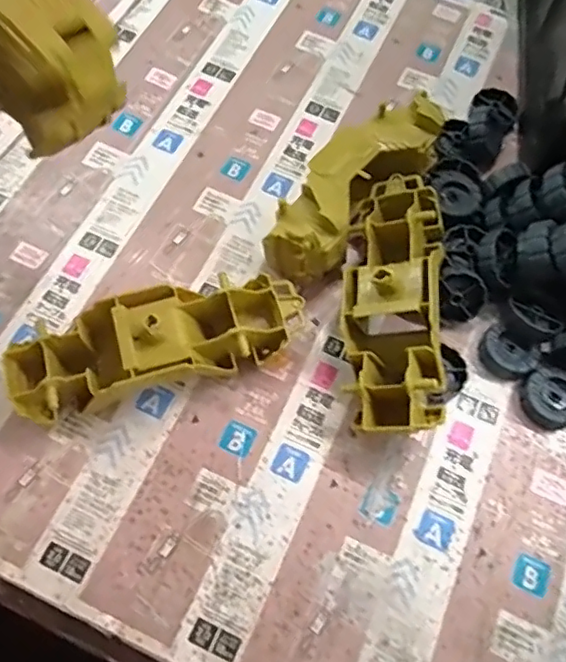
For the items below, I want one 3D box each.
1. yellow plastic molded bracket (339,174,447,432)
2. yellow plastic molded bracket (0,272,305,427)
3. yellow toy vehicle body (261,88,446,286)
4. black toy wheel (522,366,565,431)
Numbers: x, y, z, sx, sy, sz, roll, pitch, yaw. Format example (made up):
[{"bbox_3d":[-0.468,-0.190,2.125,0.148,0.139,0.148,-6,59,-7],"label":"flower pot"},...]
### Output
[{"bbox_3d":[0.071,-0.020,0.382,0.065,0.062,0.182,6,66,0],"label":"yellow plastic molded bracket"},{"bbox_3d":[-0.077,0.010,0.368,0.182,0.050,0.063,-11,67,-7],"label":"yellow plastic molded bracket"},{"bbox_3d":[0.049,-0.097,0.414,0.056,0.059,0.165,41,70,15],"label":"yellow toy vehicle body"},{"bbox_3d":[0.176,0.043,0.383,0.035,0.015,0.038,1,67,-3],"label":"black toy wheel"}]

